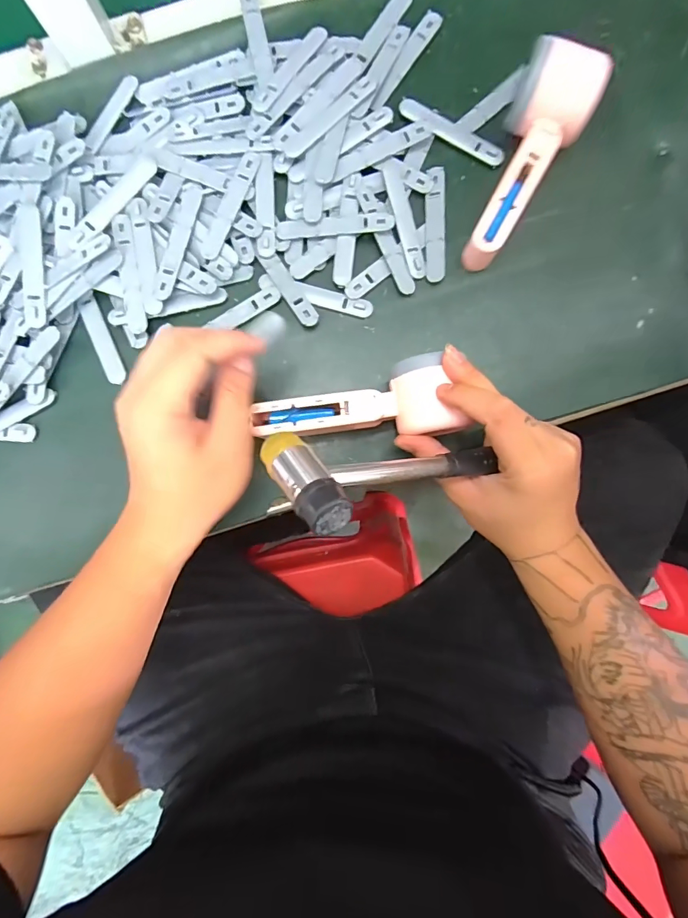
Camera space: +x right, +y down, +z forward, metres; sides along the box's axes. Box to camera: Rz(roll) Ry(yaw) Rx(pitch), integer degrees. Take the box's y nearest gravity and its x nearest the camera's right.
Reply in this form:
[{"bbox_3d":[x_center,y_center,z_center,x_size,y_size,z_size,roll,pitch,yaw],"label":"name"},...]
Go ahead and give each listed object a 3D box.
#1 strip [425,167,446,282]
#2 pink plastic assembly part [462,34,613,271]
[{"bbox_3d":[0.075,-0.193,0.358,0.015,0.004,0.093,0,88,0],"label":"strip"},{"bbox_3d":[0.138,-0.226,0.334,0.058,0.058,0.151,26,88,1],"label":"pink plastic assembly part"}]

